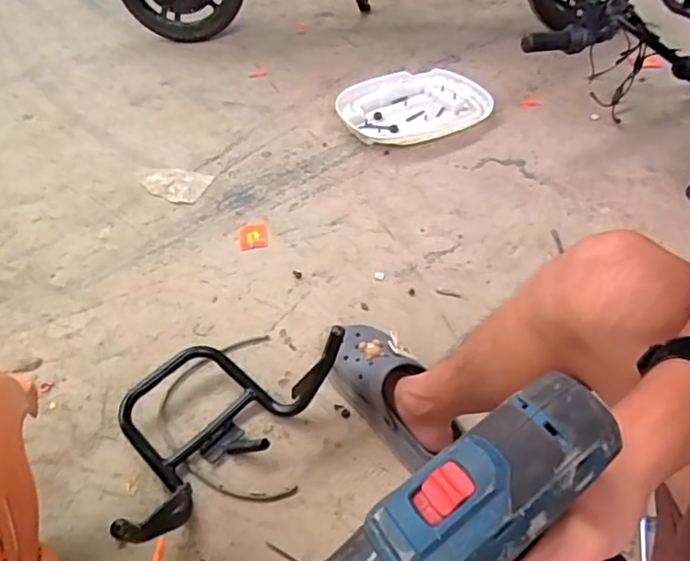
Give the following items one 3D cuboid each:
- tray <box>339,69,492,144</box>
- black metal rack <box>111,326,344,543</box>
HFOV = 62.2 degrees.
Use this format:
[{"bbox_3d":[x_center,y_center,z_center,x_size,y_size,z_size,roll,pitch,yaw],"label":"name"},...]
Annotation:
[{"bbox_3d":[0.178,-0.421,1.371,0.366,0.052,0.261,-30,52,-25],"label":"tray"},{"bbox_3d":[-0.183,0.162,0.741,0.218,0.144,0.328,32,54,28],"label":"black metal rack"}]

